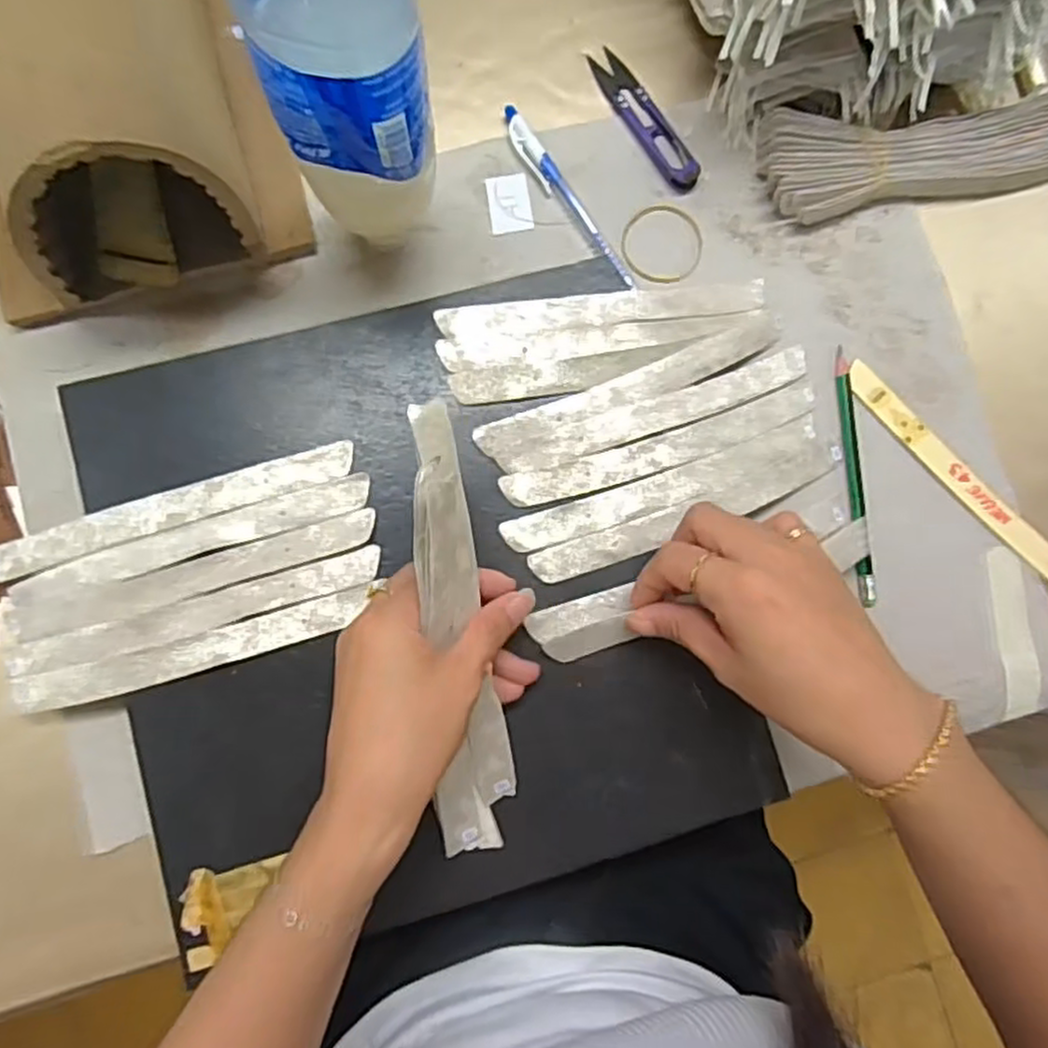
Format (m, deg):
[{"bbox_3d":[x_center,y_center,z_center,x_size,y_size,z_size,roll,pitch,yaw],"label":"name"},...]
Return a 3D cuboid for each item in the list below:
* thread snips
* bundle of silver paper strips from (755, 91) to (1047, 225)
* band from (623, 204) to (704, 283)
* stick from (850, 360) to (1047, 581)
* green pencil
[{"bbox_3d":[0.071,-0.242,0.437,0.021,0.017,0.100,-31,90,-7],"label":"thread snips"},{"bbox_3d":[0.242,-0.224,0.436,0.203,0.022,0.065,-8,87,-6],"label":"bundle of silver paper strips"},{"bbox_3d":[0.081,-0.163,0.429,0.047,0.004,0.053,6,75,-2],"label":"band"},{"bbox_3d":[0.263,-0.017,0.423,0.203,0.004,0.021,45,83,3],"label":"stick"},{"bbox_3d":[0.189,-0.029,0.417,0.009,0.009,0.147,-2,86,-6],"label":"green pencil"}]

